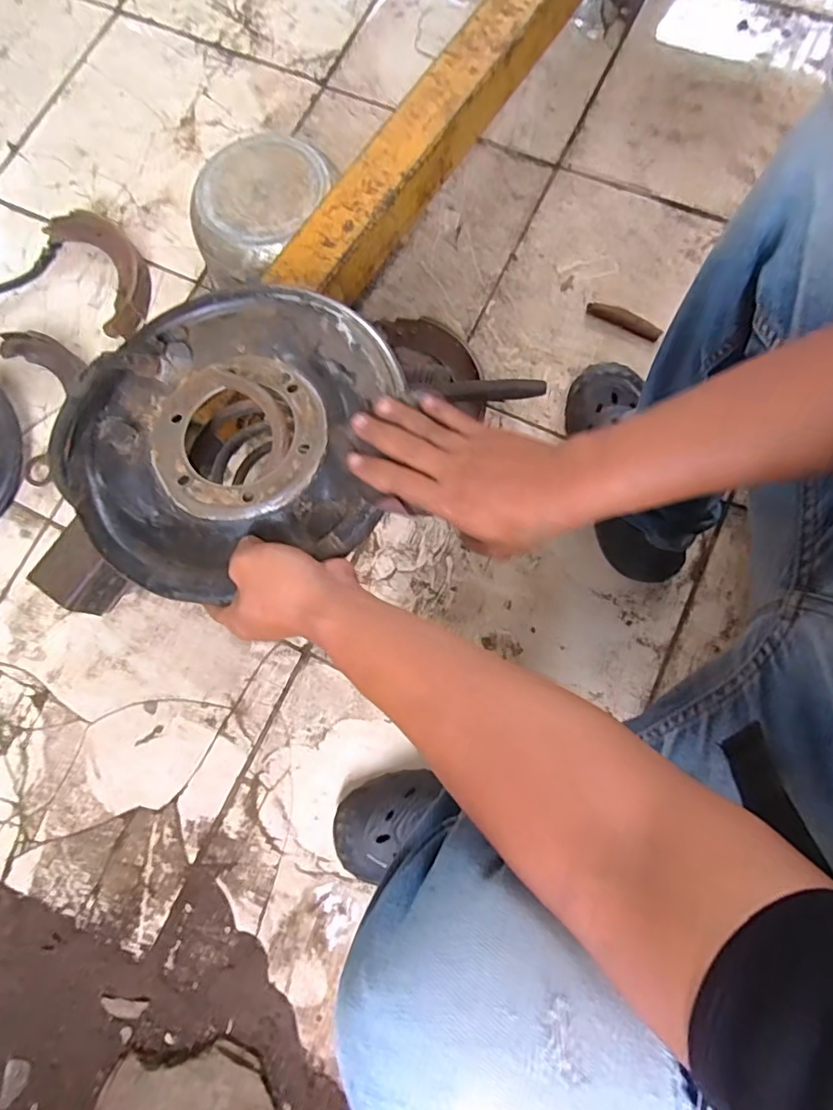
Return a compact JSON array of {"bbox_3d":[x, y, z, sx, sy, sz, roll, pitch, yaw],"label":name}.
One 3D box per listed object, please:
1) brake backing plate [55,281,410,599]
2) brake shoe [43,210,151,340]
[{"bbox_3d":[-0.141,-0.096,0.437,0.243,0.049,0.259,0,79,1],"label":"brake backing plate"},{"bbox_3d":[-0.460,-0.425,0.831,0.106,0.038,0.221,-30,80,-5],"label":"brake shoe"}]

